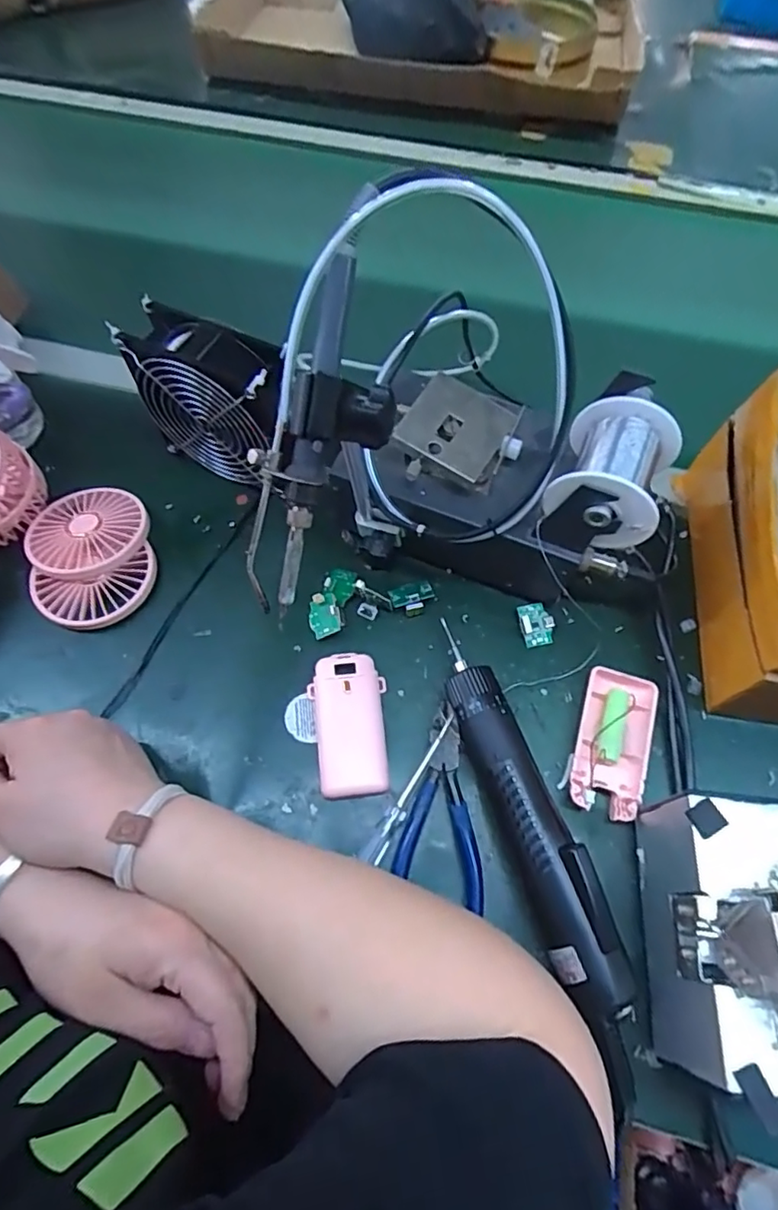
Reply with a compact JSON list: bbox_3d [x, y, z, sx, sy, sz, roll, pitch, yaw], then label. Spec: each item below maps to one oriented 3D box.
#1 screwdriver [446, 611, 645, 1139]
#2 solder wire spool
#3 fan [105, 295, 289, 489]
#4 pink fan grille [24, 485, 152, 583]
[{"bbox_3d":[0.086,0.138,0.341,0.041,0.032,0.280,-15,64,-8],"label":"screwdriver"},{"bbox_3d":[0.134,-0.081,0.349,0.064,0.050,0.076,21,65,9],"label":"solder wire spool"},{"bbox_3d":[-0.126,-0.145,0.438,0.119,0.129,0.043,26,66,12],"label":"fan"},{"bbox_3d":[-0.226,-0.055,0.442,0.079,0.021,0.081,0,63,-1],"label":"pink fan grille"}]

